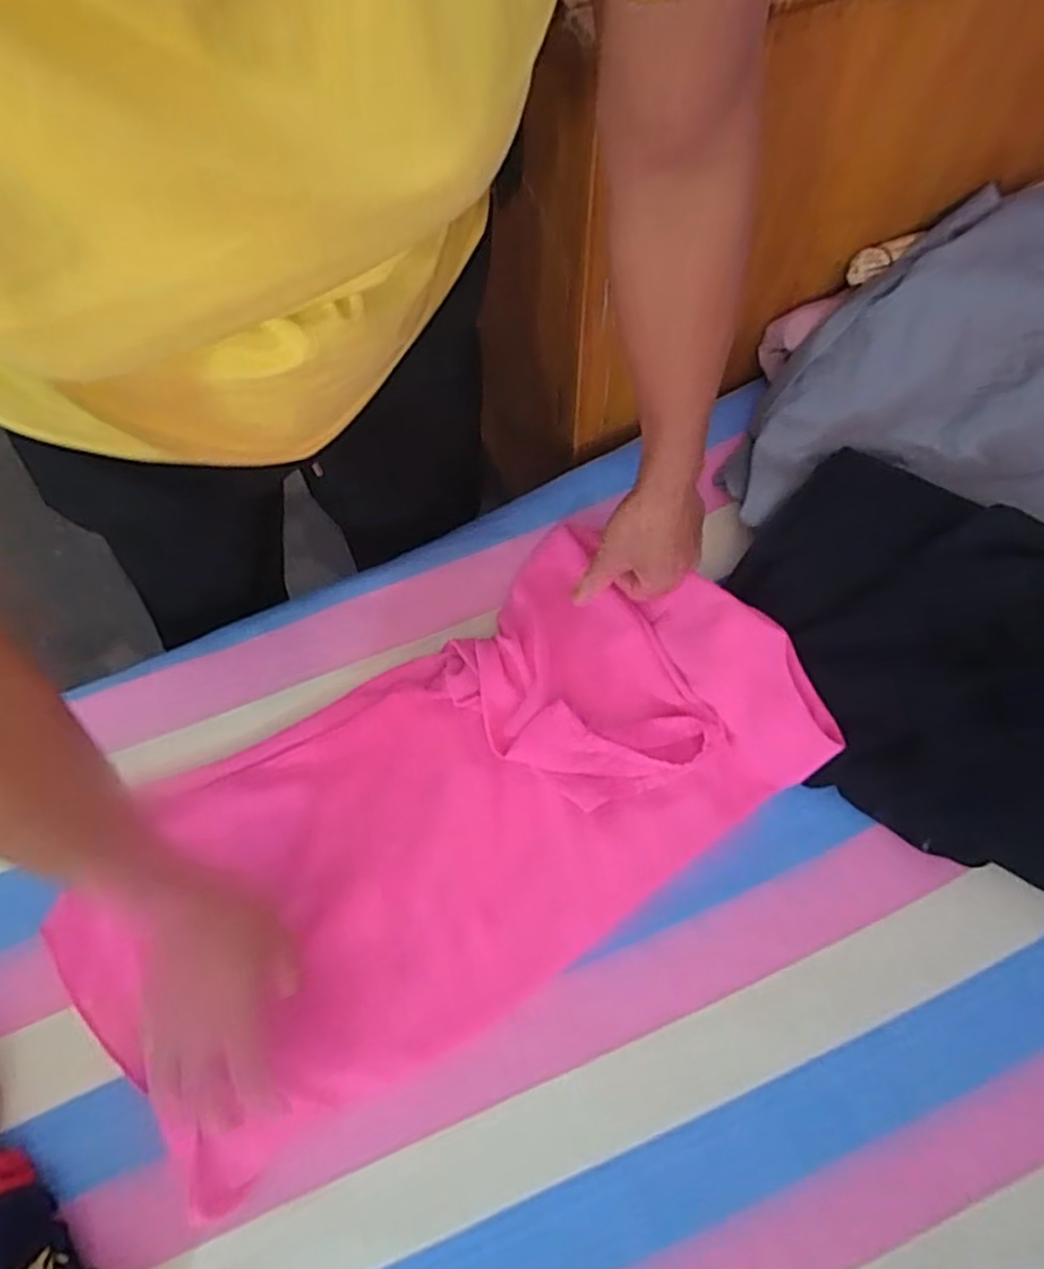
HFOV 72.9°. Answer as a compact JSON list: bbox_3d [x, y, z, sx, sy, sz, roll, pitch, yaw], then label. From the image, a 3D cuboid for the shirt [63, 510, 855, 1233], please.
[{"bbox_3d":[-0.063,0.121,0.499,0.517,0.080,0.276,-34,76,-13],"label":"shirt"}]

